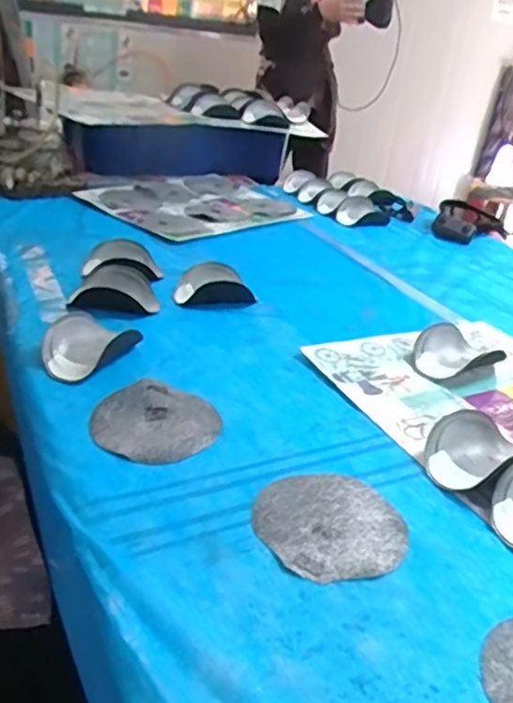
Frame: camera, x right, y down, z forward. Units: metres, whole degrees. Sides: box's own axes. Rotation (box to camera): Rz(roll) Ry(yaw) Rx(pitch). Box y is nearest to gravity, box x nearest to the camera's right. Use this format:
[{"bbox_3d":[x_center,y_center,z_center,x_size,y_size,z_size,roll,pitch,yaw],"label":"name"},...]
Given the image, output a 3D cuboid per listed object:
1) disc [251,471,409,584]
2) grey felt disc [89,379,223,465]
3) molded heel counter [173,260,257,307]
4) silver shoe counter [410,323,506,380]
[{"bbox_3d":[0.071,0.166,0.624,0.142,0.005,0.140,6,28,-3],"label":"disc"},{"bbox_3d":[-0.118,0.079,0.744,0.145,0.008,0.137,6,28,-3],"label":"grey felt disc"},{"bbox_3d":[-0.071,-0.117,1.112,0.140,0.042,0.095,6,28,-3],"label":"molded heel counter"},{"bbox_3d":[0.283,0.000,0.936,0.107,0.044,0.103,-1,29,-14],"label":"silver shoe counter"}]

